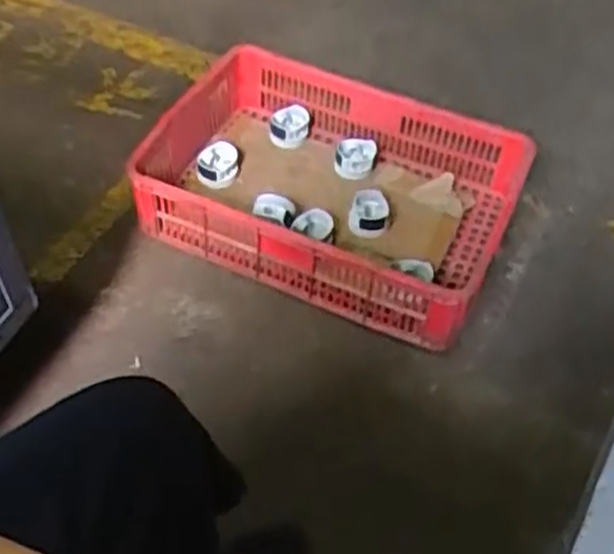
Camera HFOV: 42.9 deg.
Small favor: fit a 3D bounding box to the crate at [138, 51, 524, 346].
[{"bbox_3d":[0.044,-0.173,1.407,0.627,0.184,0.426,19,52,11],"label":"crate"}]

